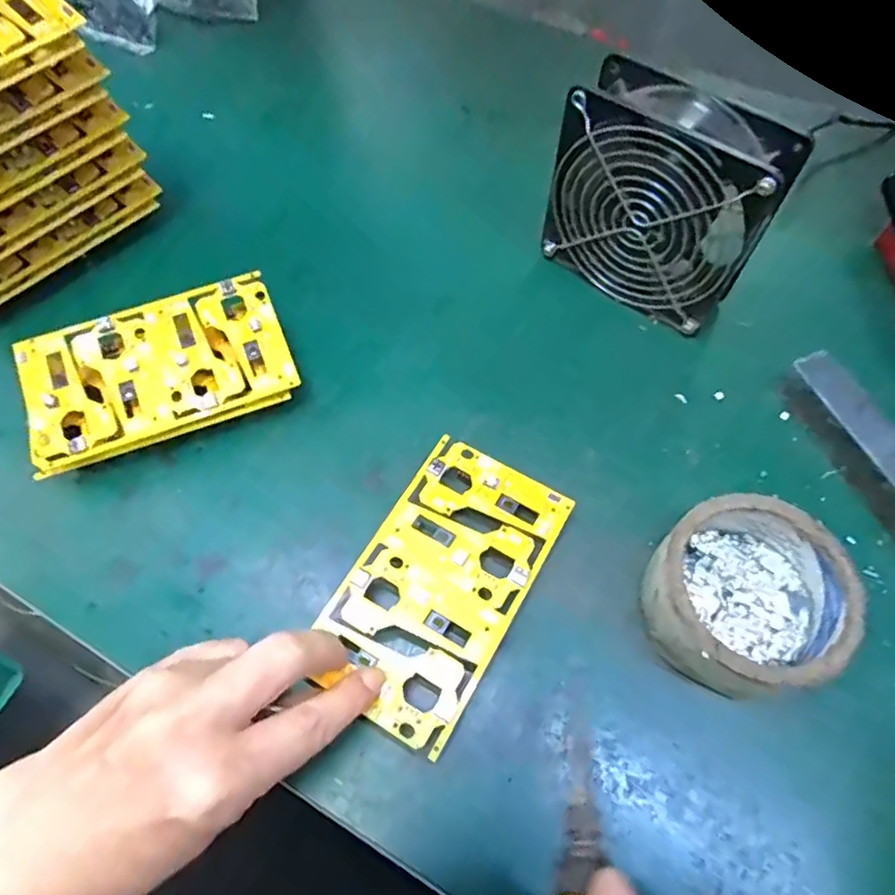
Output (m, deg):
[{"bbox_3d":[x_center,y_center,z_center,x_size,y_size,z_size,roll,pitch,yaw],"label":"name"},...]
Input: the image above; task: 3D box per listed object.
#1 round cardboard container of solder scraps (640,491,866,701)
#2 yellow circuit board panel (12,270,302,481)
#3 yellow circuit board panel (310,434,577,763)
[{"bbox_3d":[0.140,0.070,0.291,0.082,0.047,0.086,0,62,0],"label":"round cardboard container of solder scraps"},{"bbox_3d":[-0.161,-0.043,0.342,0.139,0.014,0.079,-20,77,-12],"label":"yellow circuit board panel"},{"bbox_3d":[-0.003,0.064,0.300,0.078,0.005,0.137,28,68,14],"label":"yellow circuit board panel"}]

